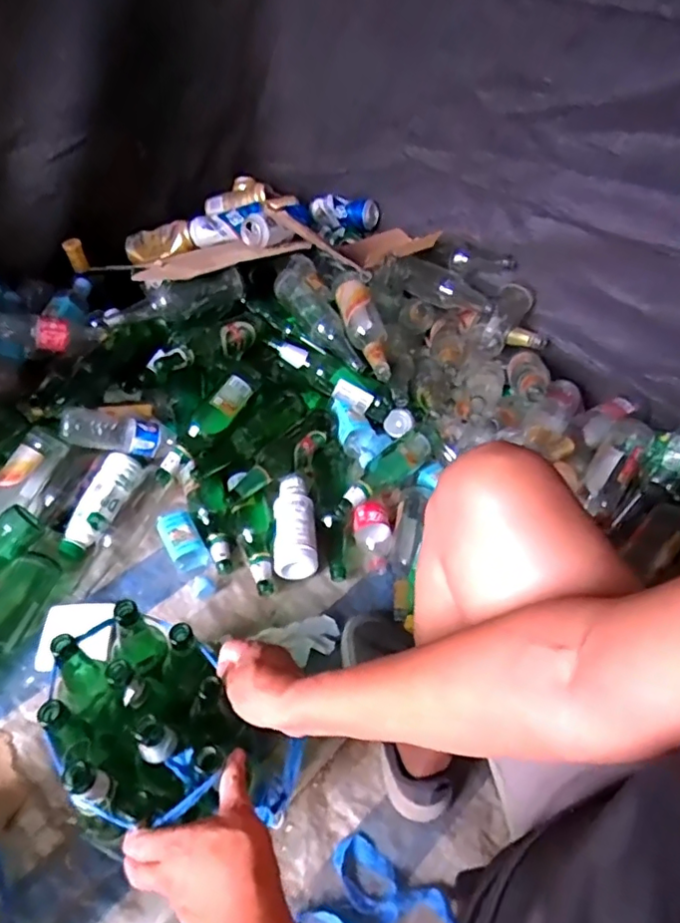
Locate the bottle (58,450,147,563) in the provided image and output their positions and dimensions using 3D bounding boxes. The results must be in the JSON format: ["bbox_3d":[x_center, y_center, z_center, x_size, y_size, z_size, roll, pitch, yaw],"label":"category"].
[{"bbox_3d":[-0.408,0.076,0.968,0.071,0.047,0.194,16,50,7],"label":"bottle"}]

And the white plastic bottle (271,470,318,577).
[{"bbox_3d":[-0.082,0.110,0.977,0.074,0.068,0.192,-4,50,-10],"label":"white plastic bottle"}]

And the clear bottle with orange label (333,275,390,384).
[{"bbox_3d":[0.040,-0.274,1.055,0.067,0.068,0.286,-8,51,-13],"label":"clear bottle with orange label"}]

